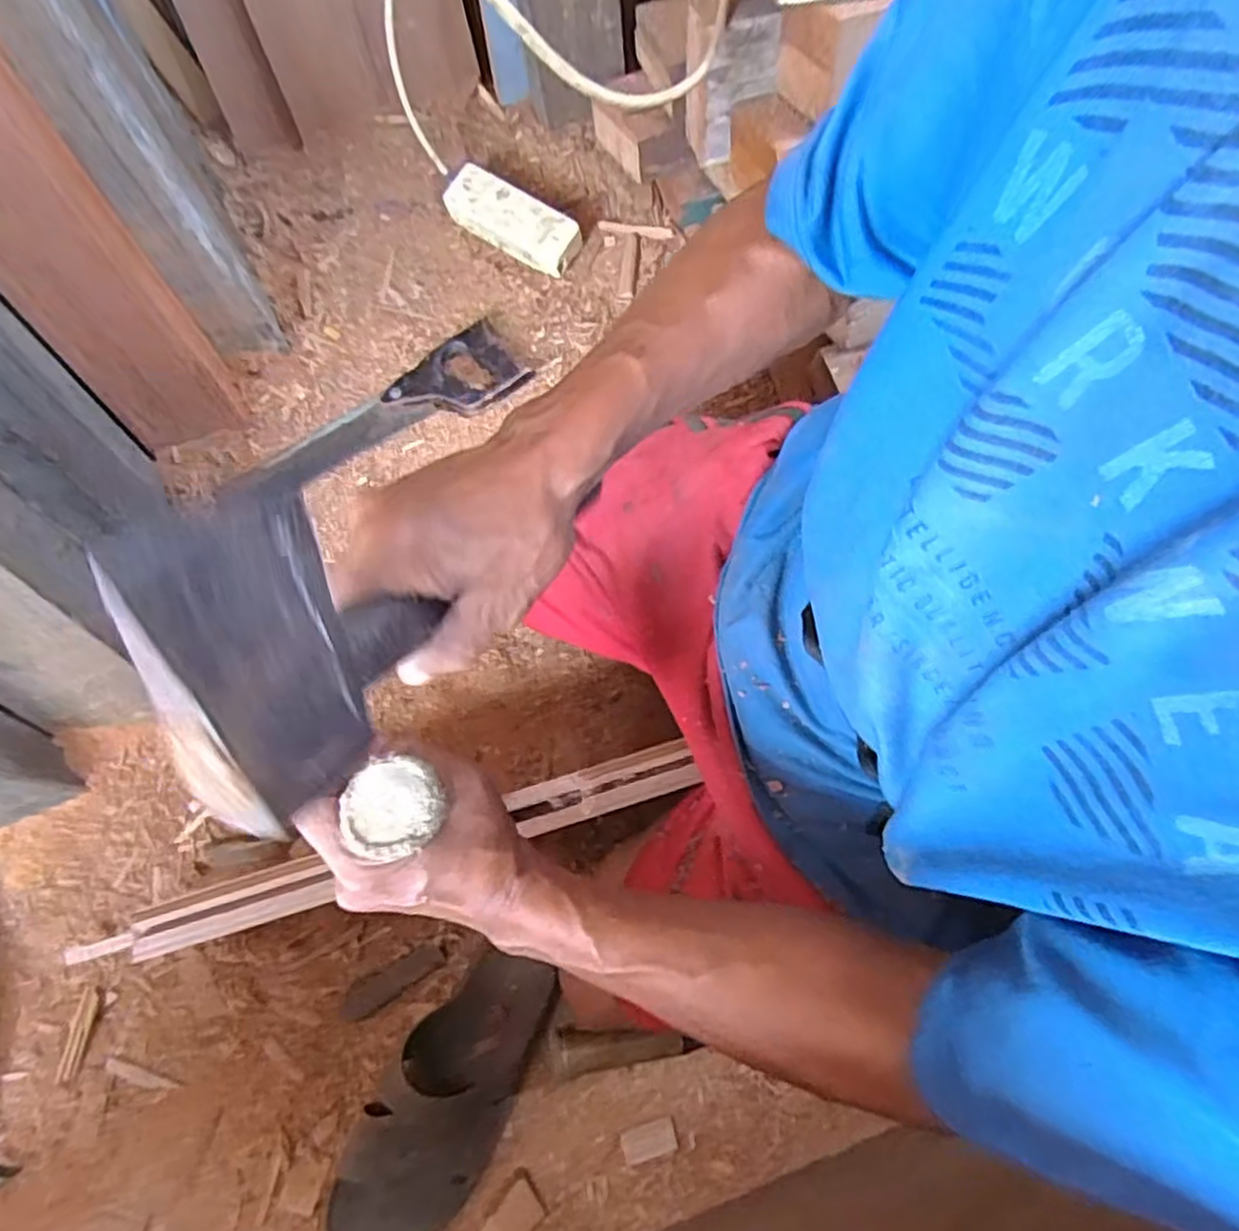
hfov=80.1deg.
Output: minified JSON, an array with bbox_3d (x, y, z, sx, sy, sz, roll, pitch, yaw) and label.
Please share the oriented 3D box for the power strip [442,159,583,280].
[{"bbox_3d":[-0.122,-0.447,0.835,0.159,0.034,0.067,34,114,5],"label":"power strip"}]

